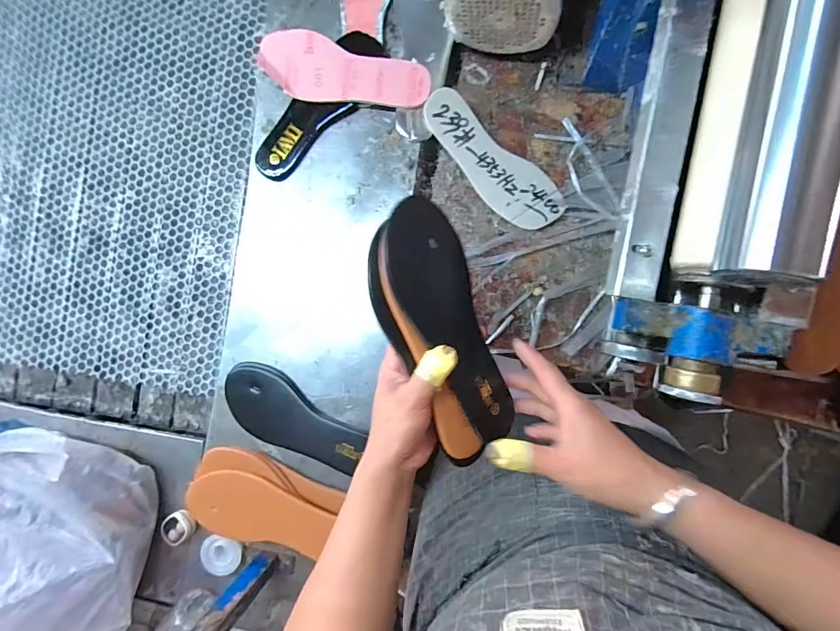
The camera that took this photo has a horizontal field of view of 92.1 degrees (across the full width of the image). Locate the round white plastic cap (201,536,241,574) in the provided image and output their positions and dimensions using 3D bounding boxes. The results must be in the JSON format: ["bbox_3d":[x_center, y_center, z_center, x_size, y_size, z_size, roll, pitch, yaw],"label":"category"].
[{"bbox_3d":[-0.274,0.329,0.559,0.055,0.015,0.044,40,53,4],"label":"round white plastic cap"}]

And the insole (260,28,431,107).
[{"bbox_3d":[-0.104,-0.325,0.539,0.232,0.019,0.077,9,102,4],"label":"insole"}]

